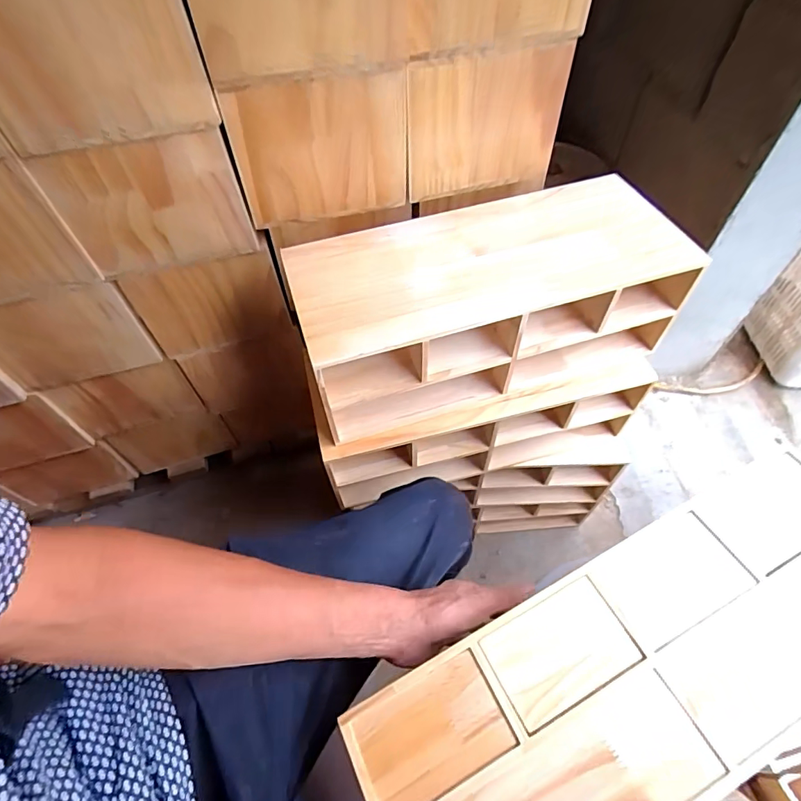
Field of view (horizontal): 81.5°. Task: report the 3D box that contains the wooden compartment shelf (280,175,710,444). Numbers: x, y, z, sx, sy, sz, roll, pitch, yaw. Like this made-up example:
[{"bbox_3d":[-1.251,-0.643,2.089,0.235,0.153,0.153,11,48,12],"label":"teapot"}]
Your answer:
[{"bbox_3d":[0.105,-0.123,0.609,0.458,0.172,0.201,-15,57,-9],"label":"wooden compartment shelf"}]

